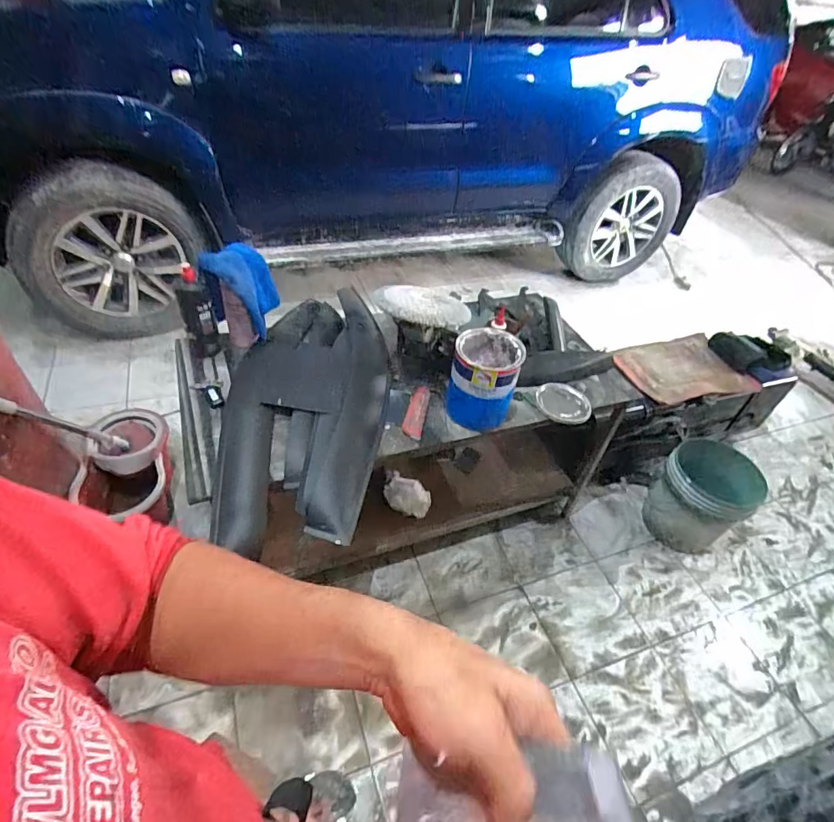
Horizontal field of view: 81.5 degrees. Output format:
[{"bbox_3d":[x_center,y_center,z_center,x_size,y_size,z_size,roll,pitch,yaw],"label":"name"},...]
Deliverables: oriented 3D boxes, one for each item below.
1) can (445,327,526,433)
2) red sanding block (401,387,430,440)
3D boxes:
[{"bbox_3d":[0.162,-0.075,1.210,0.154,0.211,0.162,4,44,-4],"label":"can"},{"bbox_3d":[-0.004,0.003,1.237,0.050,0.020,0.173,10,44,2],"label":"red sanding block"}]

